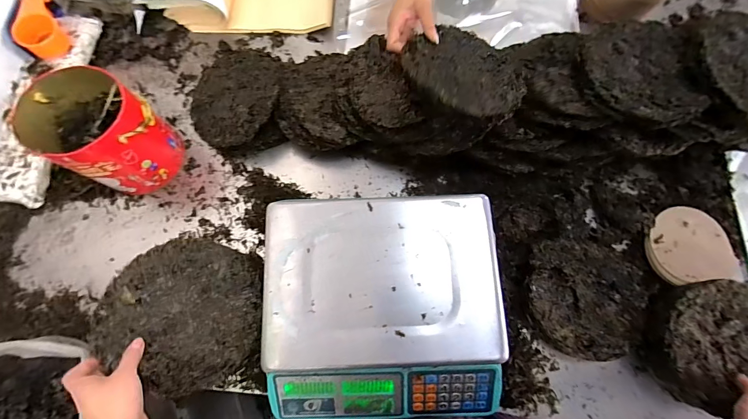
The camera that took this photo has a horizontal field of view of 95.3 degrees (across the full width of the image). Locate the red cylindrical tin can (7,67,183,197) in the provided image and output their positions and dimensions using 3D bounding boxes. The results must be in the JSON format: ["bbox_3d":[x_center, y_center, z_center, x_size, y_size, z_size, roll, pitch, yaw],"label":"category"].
[{"bbox_3d":[-0.473,-0.131,0.619,0.167,0.175,0.153,0,75,1],"label":"red cylindrical tin can"}]

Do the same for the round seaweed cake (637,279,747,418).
[{"bbox_3d":[0.555,0.216,0.558,0.196,0.070,0.195,0,75,1],"label":"round seaweed cake"}]

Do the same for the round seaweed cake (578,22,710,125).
[{"bbox_3d":[0.412,-0.222,0.537,0.154,0.025,0.190,-5,75,-1],"label":"round seaweed cake"}]

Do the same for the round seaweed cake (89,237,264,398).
[{"bbox_3d":[-0.255,0.138,0.470,0.198,0.012,0.191,6,68,-14],"label":"round seaweed cake"}]

